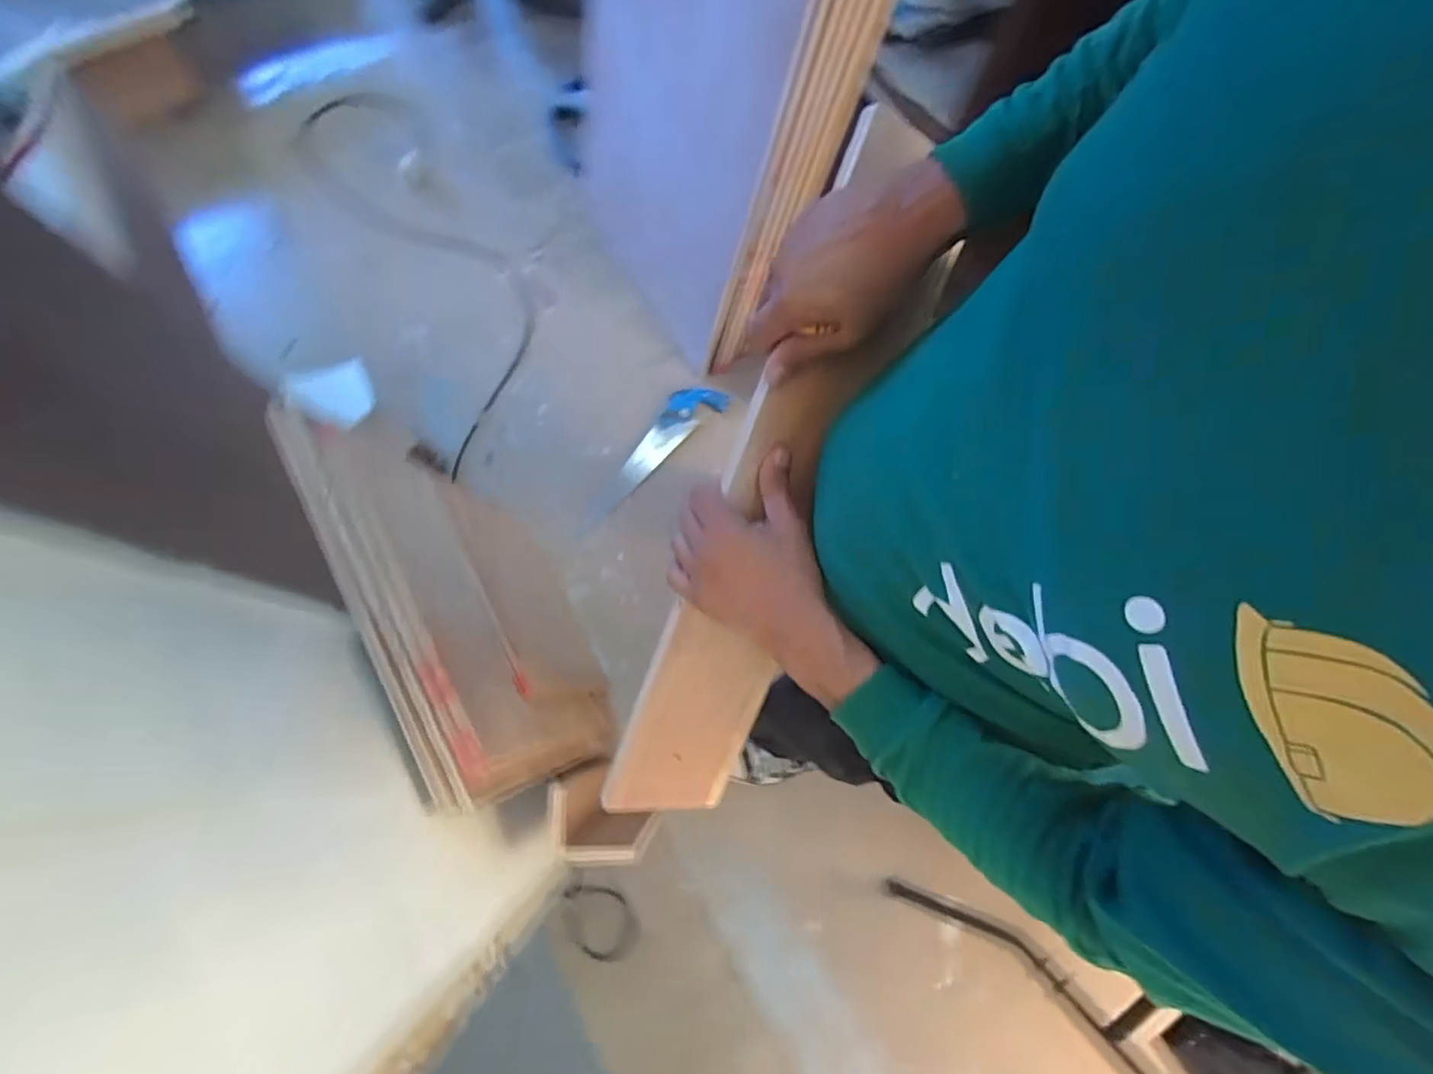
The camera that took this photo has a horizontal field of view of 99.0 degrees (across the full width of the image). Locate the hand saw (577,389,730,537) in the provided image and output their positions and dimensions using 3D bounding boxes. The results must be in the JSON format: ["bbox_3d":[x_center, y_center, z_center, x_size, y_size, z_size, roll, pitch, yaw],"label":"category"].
[{"bbox_3d":[-0.170,-0.203,1.499,0.102,0.062,0.489,41,76,10],"label":"hand saw"}]

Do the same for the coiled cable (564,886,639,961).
[{"bbox_3d":[-0.235,0.784,1.242,0.150,0.024,0.133,4,73,-1],"label":"coiled cable"}]

